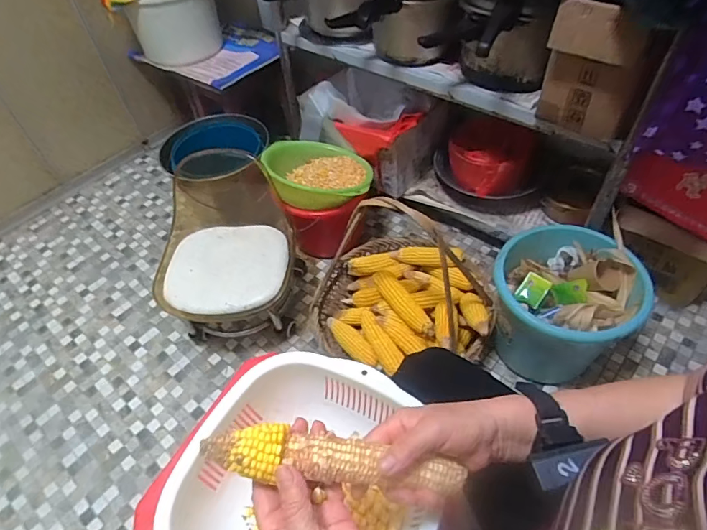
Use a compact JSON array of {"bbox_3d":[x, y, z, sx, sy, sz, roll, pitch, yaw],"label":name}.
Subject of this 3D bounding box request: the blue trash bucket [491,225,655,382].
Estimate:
[{"bbox_3d":[0.444,0.101,0.998,0.279,0.296,0.256,-3,50,3],"label":"blue trash bucket"}]

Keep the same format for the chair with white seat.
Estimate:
[{"bbox_3d":[-0.305,-0.045,1.136,0.294,0.363,0.388,-5,50,1],"label":"chair with white seat"}]

